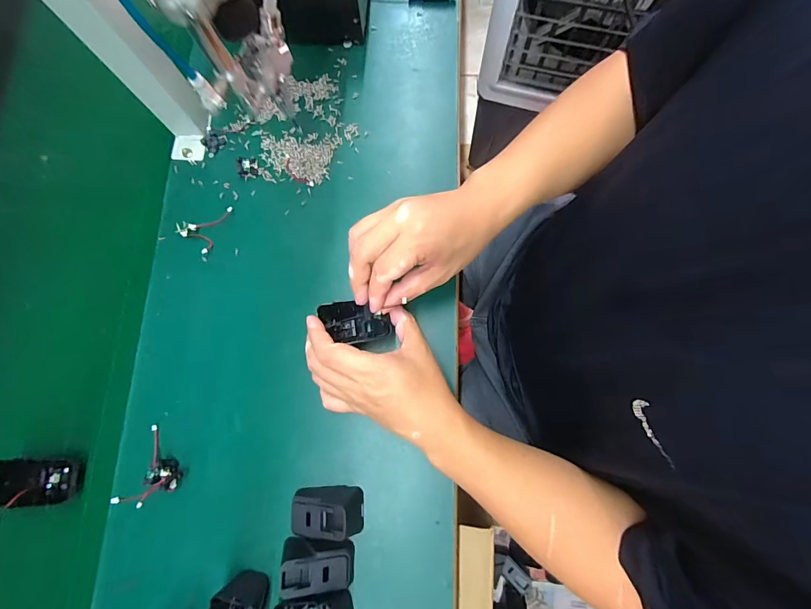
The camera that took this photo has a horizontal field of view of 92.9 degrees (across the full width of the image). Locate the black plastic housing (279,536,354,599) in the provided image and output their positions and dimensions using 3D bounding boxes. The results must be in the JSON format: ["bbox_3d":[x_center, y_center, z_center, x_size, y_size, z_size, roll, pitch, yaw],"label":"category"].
[{"bbox_3d":[-0.082,0.243,0.359,0.063,0.036,0.041,0,79,1],"label":"black plastic housing"}]

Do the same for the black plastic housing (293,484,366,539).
[{"bbox_3d":[-0.076,0.199,0.368,0.067,0.039,0.040,-2,78,1],"label":"black plastic housing"}]

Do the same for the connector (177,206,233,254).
[{"bbox_3d":[-0.233,-0.094,0.443,0.047,0.008,0.059,27,80,6],"label":"connector"}]

